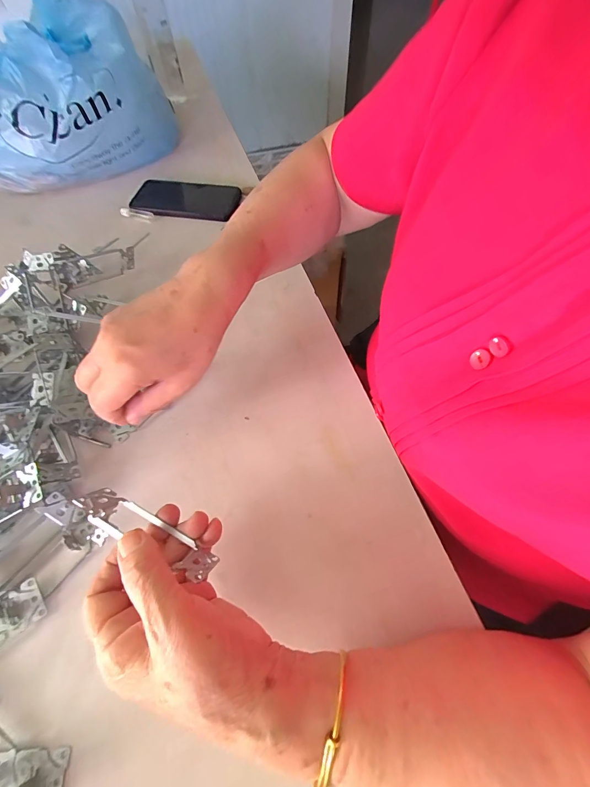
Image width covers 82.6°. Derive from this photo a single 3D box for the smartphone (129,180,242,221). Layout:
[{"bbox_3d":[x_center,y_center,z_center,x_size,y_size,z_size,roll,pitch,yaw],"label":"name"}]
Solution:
[{"bbox_3d":[-0.176,-0.315,0.541,0.174,0.011,0.076,10,66,9],"label":"smartphone"}]

